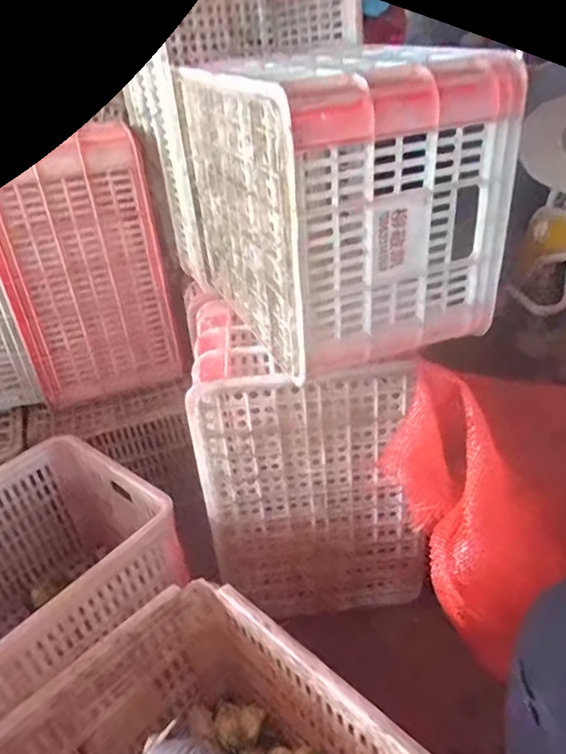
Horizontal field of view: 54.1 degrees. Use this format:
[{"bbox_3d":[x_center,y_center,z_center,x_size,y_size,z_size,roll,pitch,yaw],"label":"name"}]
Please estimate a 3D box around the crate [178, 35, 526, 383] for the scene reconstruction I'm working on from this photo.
[{"bbox_3d":[0.064,-0.258,0.789,0.297,0.331,0.392,-17,33,-17],"label":"crate"}]

